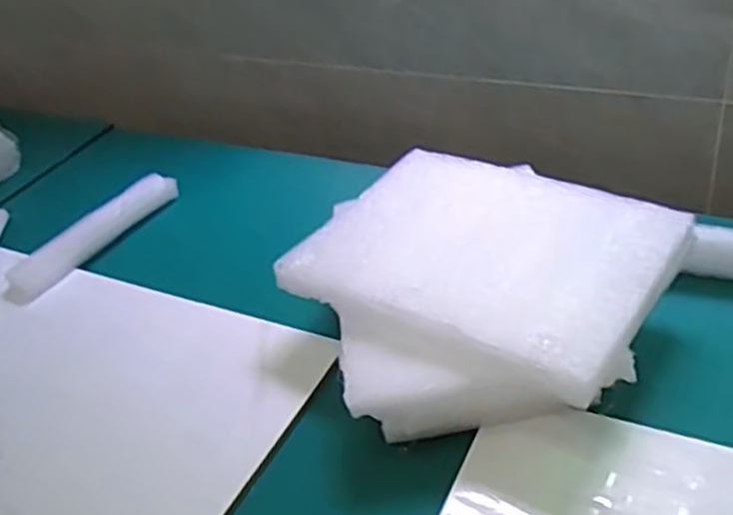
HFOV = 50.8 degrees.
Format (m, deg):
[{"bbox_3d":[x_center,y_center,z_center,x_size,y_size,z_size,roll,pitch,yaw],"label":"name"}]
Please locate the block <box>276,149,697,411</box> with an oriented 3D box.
[{"bbox_3d":[0.086,-0.005,0.559,0.243,0.021,0.192,18,42,31],"label":"block"}]

